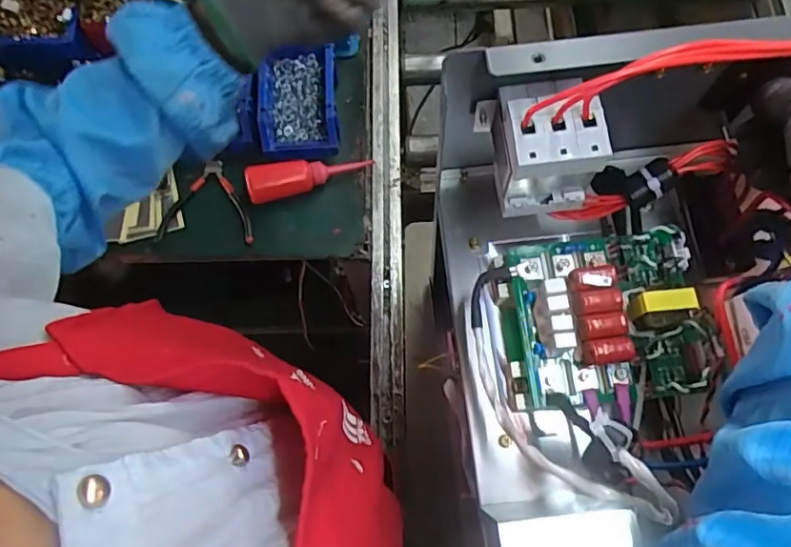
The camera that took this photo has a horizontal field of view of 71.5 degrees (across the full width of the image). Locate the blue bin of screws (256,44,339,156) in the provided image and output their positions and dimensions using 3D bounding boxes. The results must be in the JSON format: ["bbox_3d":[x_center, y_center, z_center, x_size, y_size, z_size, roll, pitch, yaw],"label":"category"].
[{"bbox_3d":[-0.131,-0.234,0.753,0.103,0.053,0.152,-3,71,0],"label":"blue bin of screws"}]

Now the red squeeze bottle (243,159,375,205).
[{"bbox_3d":[-0.115,-0.133,0.733,0.164,0.038,0.043,-14,71,-3],"label":"red squeeze bottle"}]

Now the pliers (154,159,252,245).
[{"bbox_3d":[-0.266,-0.075,0.738,0.120,0.014,0.132,-27,72,-7],"label":"pliers"}]

